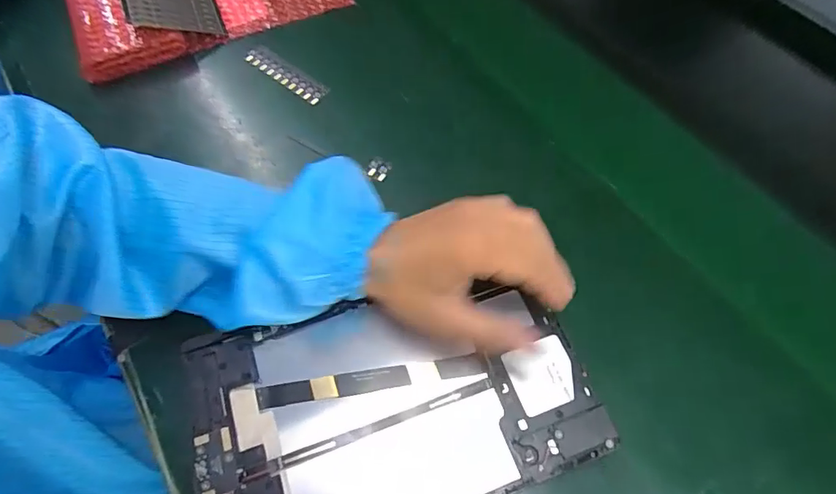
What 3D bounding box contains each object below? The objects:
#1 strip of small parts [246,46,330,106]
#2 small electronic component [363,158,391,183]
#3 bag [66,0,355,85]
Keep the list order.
[{"bbox_3d":[-0.127,-0.170,0.477,0.098,0.007,0.027,36,65,17],"label":"strip of small parts"},{"bbox_3d":[-0.033,-0.068,0.417,0.019,0.010,0.017,31,64,15],"label":"small electronic component"},{"bbox_3d":[-0.219,-0.263,0.513,0.272,0.034,0.122,-23,63,-14],"label":"bag"}]

